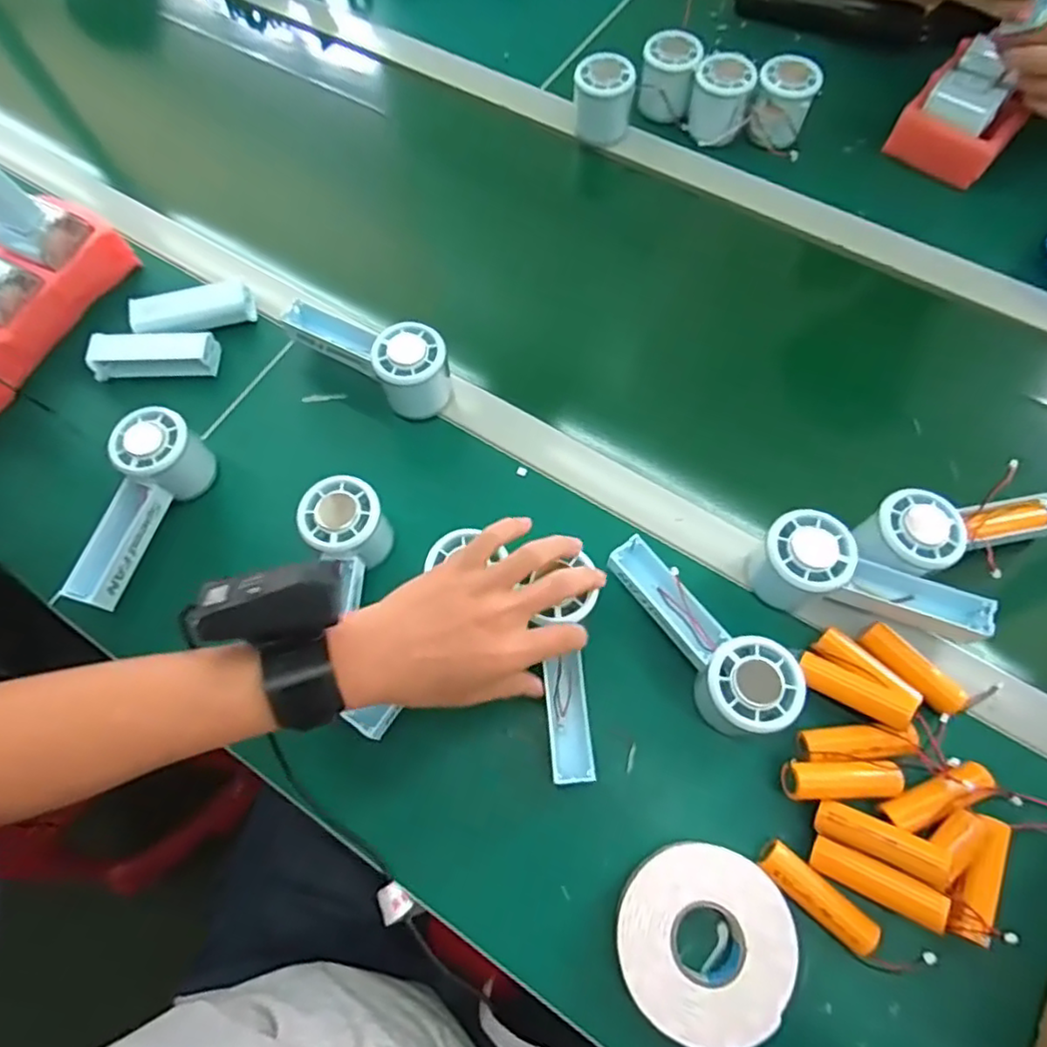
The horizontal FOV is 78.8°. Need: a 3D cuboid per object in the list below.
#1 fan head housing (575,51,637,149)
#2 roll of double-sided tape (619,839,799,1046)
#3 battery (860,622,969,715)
[{"bbox_3d":[0.079,-0.420,0.632,0.057,0.058,0.049,5,68,4],"label":"fan head housing"},{"bbox_3d":[0.107,0.249,0.382,0.098,0.022,0.099,-1,68,2],"label":"roll of double-sided tape"},{"bbox_3d":[0.259,0.096,0.426,0.021,0.023,0.068,-37,71,-12],"label":"battery"}]

